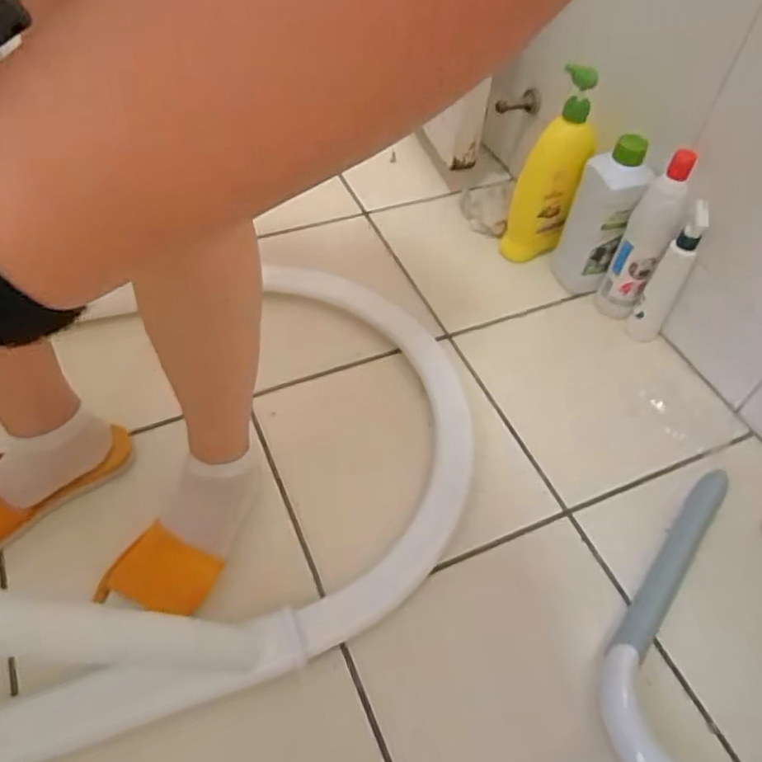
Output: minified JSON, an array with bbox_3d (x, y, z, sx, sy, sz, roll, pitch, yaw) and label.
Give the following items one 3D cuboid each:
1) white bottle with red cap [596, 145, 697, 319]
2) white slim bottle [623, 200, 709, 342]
[{"bbox_3d":[0.357,-0.190,0.863,0.065,0.247,0.056,23,53,14],"label":"white bottle with red cap"},{"bbox_3d":[0.389,-0.139,0.857,0.049,0.208,0.040,26,54,16],"label":"white slim bottle"}]

